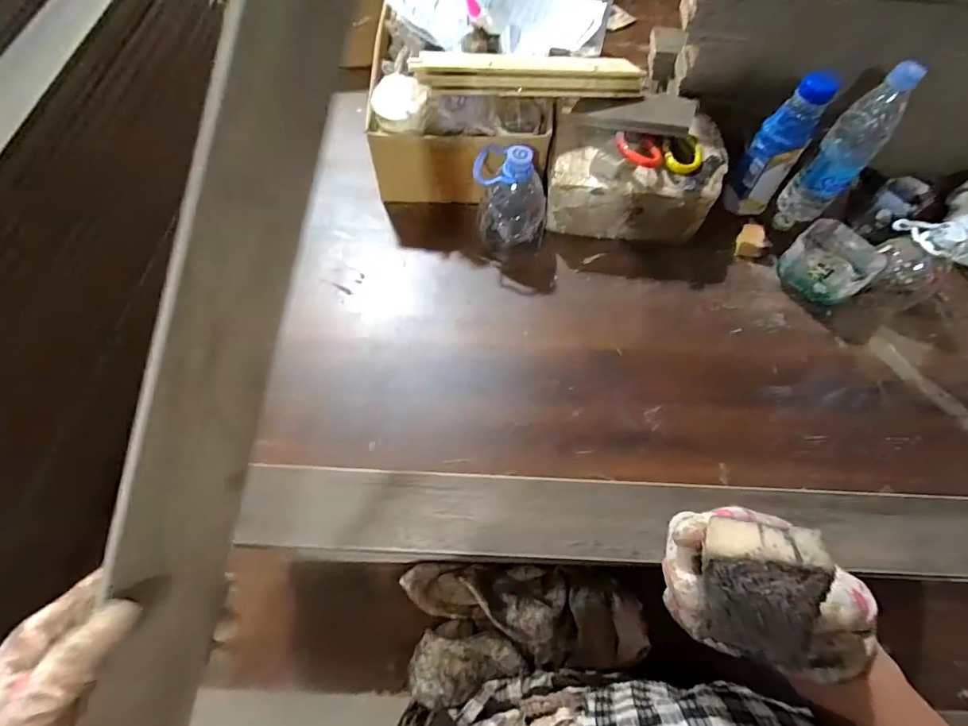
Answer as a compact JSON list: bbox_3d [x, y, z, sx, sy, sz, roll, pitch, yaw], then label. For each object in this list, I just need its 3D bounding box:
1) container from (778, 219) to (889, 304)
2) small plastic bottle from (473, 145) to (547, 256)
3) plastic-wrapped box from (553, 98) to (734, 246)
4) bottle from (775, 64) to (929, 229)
[{"bbox_3d":[0.476,-0.135,0.643,0.092,0.062,0.106,-33,72,-16],"label":"container"},{"bbox_3d":[0.039,-0.225,0.627,0.101,0.141,0.086,8,66,1],"label":"small plastic bottle"},{"bbox_3d":[0.211,-0.269,0.663,0.233,0.116,0.146,7,66,0],"label":"plastic-wrapped box"},{"bbox_3d":[0.489,-0.281,0.630,0.071,0.214,0.070,41,70,14],"label":"bottle"}]

